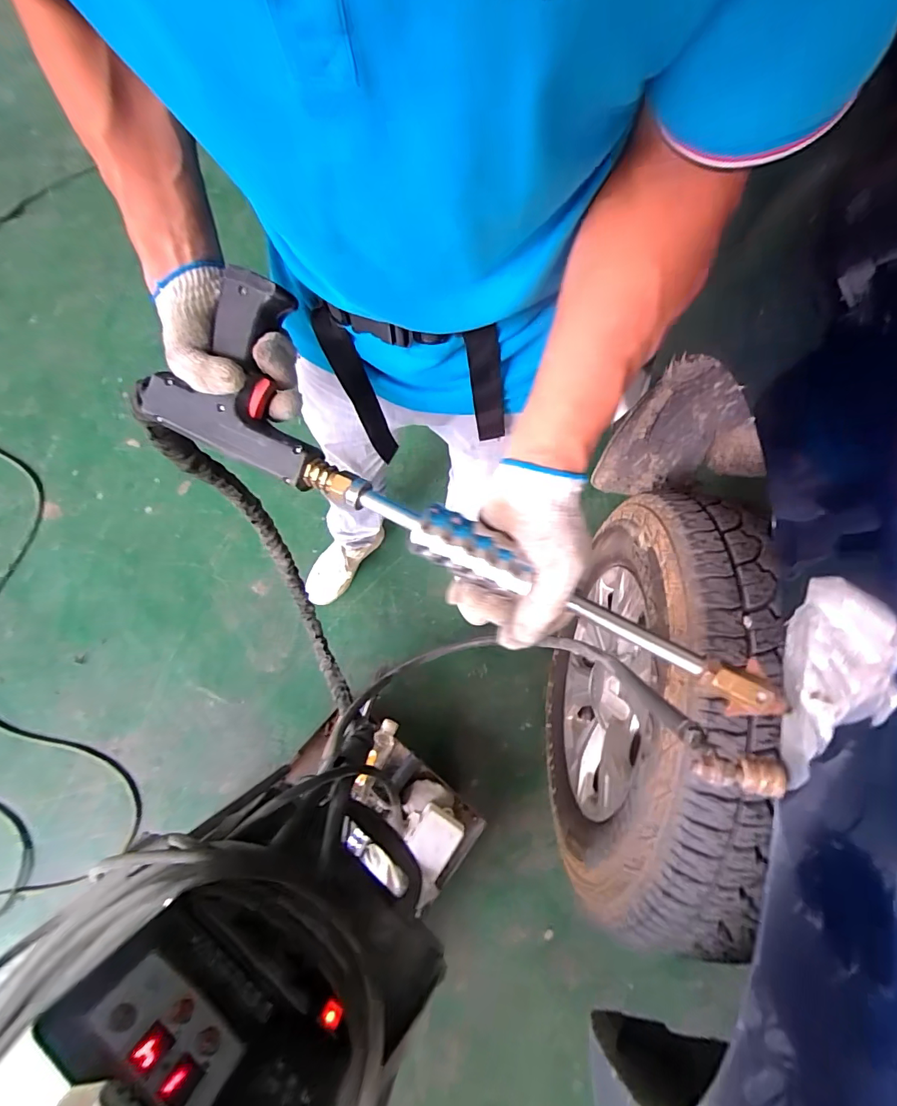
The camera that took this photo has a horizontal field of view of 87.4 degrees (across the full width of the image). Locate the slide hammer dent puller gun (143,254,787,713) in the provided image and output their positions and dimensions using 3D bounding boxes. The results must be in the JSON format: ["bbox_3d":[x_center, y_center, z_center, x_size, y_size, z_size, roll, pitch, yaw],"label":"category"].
[{"bbox_3d":[-0.006,-0.051,0.361,0.548,0.070,0.132,31,75,9],"label":"slide hammer dent puller gun"}]

